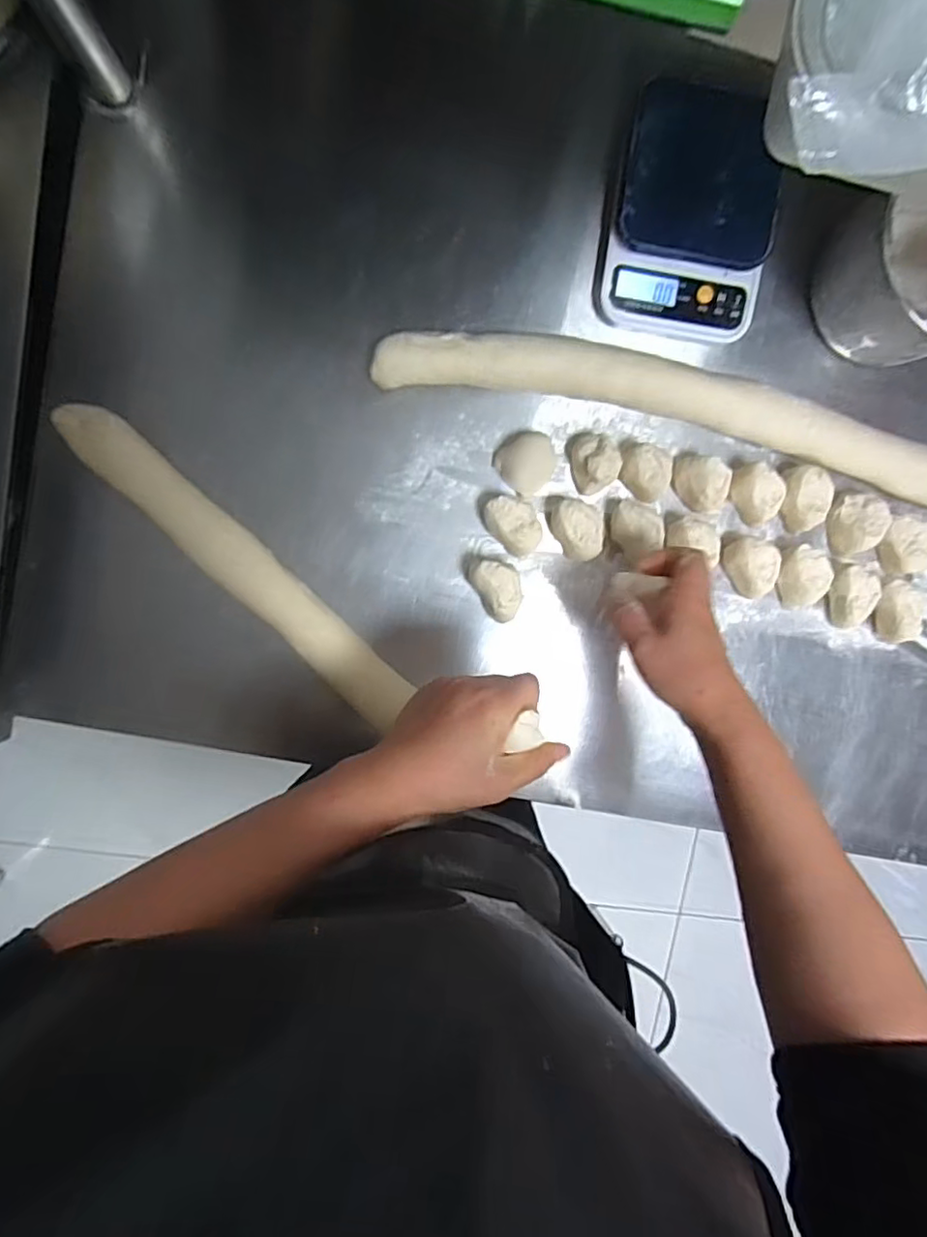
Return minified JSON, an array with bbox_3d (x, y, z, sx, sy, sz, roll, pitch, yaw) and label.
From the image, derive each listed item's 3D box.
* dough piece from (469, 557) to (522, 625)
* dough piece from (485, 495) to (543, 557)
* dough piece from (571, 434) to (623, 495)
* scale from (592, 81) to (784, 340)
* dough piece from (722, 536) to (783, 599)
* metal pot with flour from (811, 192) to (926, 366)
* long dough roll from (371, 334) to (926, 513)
[{"bbox_3d":[0.030,-0.027,0.530,0.036,0.037,0.056,-27,99,-2],"label":"dough piece"},{"bbox_3d":[0.044,-0.082,0.535,0.038,0.031,0.054,-42,99,0],"label":"dough piece"},{"bbox_3d":[0.115,-0.135,0.530,0.038,0.036,0.048,-14,98,-4],"label":"dough piece"},{"bbox_3d":[0.186,-0.319,0.510,0.135,0.047,0.155,4,96,-6],"label":"scale"},{"bbox_3d":[0.257,-0.047,0.554,0.038,0.032,0.051,-30,99,-2],"label":"dough piece"},{"bbox_3d":[0.377,-0.275,0.497,0.145,0.109,0.133,-1,97,-6],"label":"metal pot with flour"},{"bbox_3d":[0.381,-0.140,0.548,0.927,0.034,0.065,11,95,-7],"label":"long dough roll"}]

